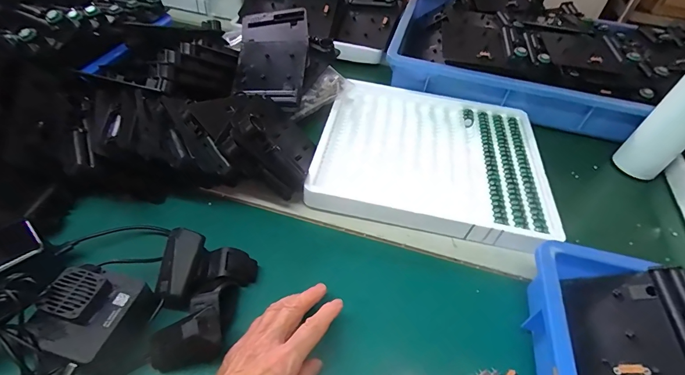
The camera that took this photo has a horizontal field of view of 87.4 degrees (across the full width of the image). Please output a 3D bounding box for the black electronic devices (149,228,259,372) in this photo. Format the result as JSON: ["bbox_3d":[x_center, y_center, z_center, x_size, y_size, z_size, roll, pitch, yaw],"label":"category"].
[{"bbox_3d":[-0.141,0.104,0.343,0.086,0.049,0.122,9,46,3],"label":"black electronic devices"}]

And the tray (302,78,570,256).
[{"bbox_3d":[0.133,-0.055,0.533,0.321,0.032,0.301,11,46,4],"label":"tray"}]

